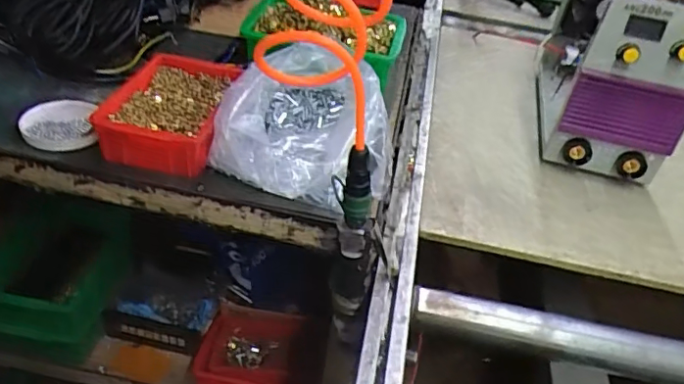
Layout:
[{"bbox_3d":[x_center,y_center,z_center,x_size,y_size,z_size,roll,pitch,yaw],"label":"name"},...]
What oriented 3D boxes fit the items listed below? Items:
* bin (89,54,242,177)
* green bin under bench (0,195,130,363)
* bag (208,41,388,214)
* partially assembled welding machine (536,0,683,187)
[{"bbox_3d":[-0.214,-0.106,0.707,0.137,0.055,0.203,8,38,0],"label":"bin"},{"bbox_3d":[-0.471,0.144,0.909,0.200,0.119,0.199,9,38,1],"label":"green bin under bench"},{"bbox_3d":[-0.044,-0.085,0.697,0.204,0.117,0.225,9,38,2],"label":"bag"},{"bbox_3d":[0.411,-0.213,0.847,0.153,0.233,0.362,14,38,8],"label":"partially assembled welding machine"}]

